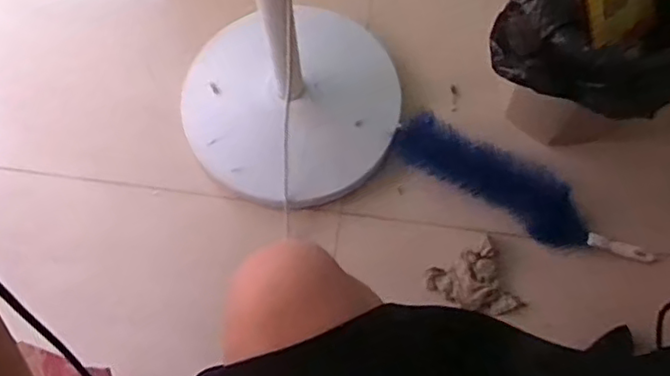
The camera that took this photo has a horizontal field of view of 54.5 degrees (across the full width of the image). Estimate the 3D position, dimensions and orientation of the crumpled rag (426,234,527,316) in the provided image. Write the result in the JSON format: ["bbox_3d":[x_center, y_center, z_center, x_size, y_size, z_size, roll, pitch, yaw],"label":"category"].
[{"bbox_3d":[0.205,0.145,0.952,0.110,0.036,0.105,-27,71,-9],"label":"crumpled rag"}]

